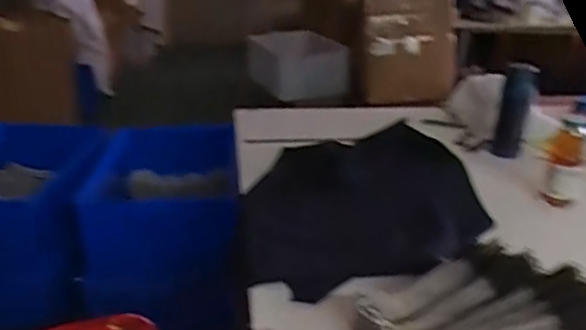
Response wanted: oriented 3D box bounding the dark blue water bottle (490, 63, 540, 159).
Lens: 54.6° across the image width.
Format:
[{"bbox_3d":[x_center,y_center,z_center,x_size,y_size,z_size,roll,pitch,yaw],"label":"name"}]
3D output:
[{"bbox_3d":[0.473,-0.122,1.211,0.051,0.182,0.063,17,29,35],"label":"dark blue water bottle"}]

